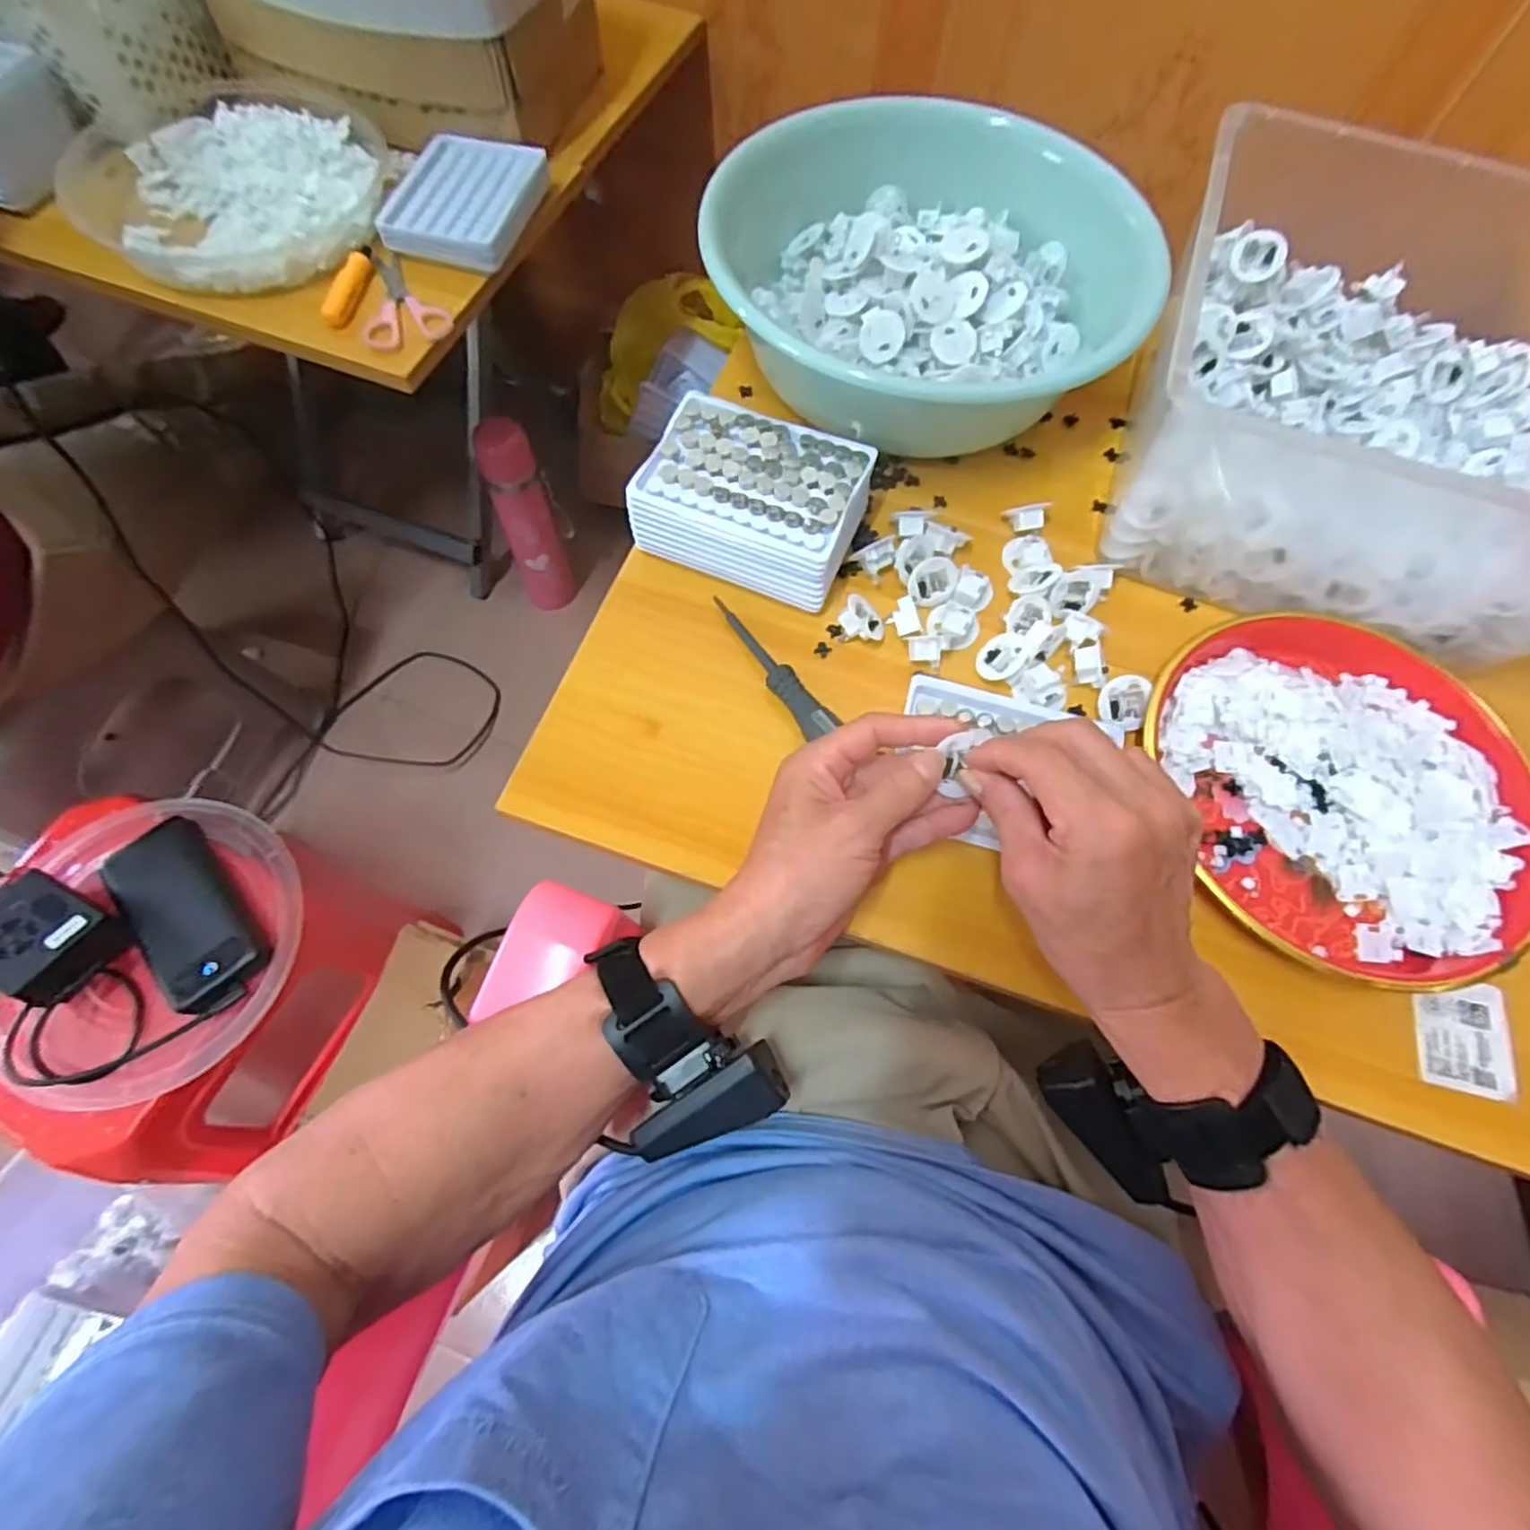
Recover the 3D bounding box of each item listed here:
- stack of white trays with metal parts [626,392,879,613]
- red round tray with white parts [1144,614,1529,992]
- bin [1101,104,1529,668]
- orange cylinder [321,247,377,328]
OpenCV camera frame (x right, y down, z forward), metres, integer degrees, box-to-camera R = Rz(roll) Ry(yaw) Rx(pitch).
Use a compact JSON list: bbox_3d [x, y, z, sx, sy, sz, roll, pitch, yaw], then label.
[{"bbox_3d":[-0.008,-0.169,0.456,0.132,0.045,0.105,22,68,7],"label":"stack of white trays with metal parts"},{"bbox_3d":[0.343,0.011,0.424,0.197,0.032,0.224,-21,70,-11],"label":"red round tray with white parts"},{"bbox_3d":[0.391,-0.222,0.454,0.309,0.139,0.264,19,67,6],"label":"bin"},{"bbox_3d":[-0.320,-0.369,0.548,0.018,0.015,0.081,9,67,1],"label":"orange cylinder"}]

